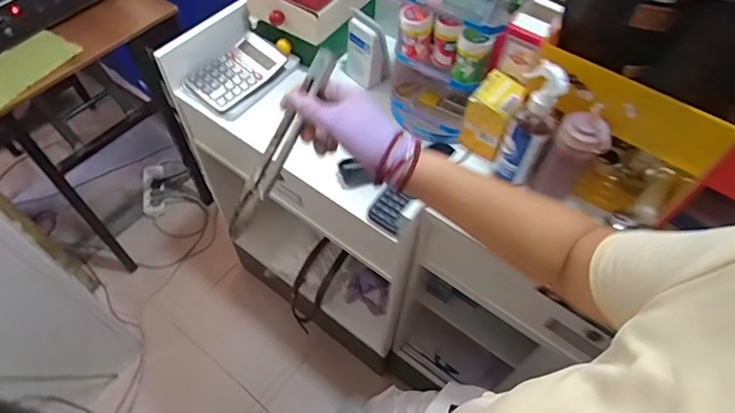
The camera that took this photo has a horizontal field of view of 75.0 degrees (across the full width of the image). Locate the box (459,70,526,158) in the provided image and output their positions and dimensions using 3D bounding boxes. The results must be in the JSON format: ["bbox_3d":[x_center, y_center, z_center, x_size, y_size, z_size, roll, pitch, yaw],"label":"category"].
[{"bbox_3d":[0.197,-0.147,0.757,0.065,0.104,0.079,26,60,14],"label":"box"}]

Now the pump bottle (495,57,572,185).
[{"bbox_3d":[0.232,-0.120,0.671,0.057,0.185,0.064,26,60,14],"label":"pump bottle"}]

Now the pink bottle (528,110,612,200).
[{"bbox_3d":[0.285,-0.068,0.676,0.065,0.169,0.057,23,59,12],"label":"pink bottle"}]

